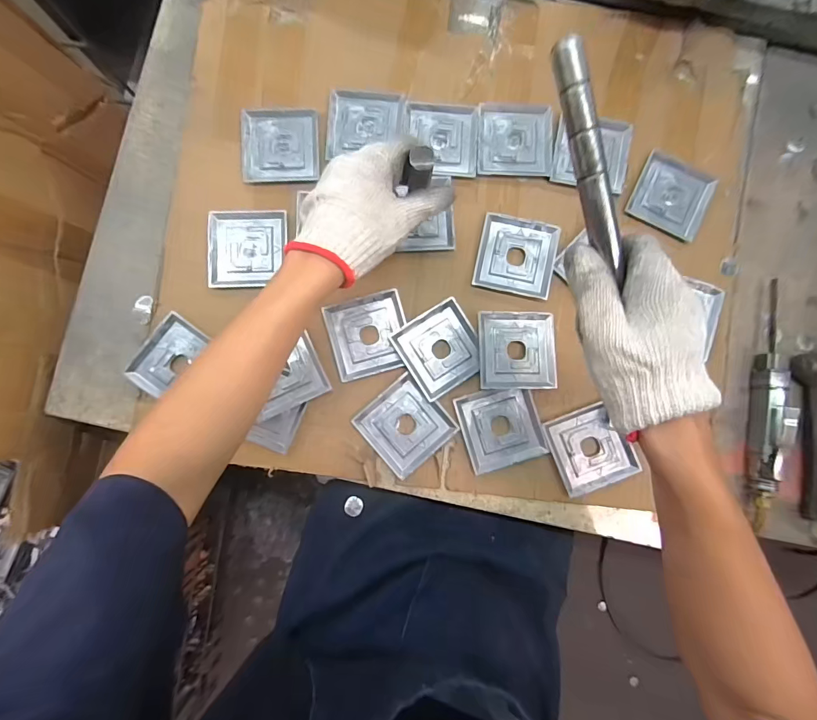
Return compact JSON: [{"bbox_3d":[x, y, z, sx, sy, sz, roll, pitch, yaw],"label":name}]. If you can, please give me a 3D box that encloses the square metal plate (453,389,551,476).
[{"bbox_3d":[0.108,0.077,0.462,0.088,0.009,0.087,-17,87,-4],"label":"square metal plate"}]

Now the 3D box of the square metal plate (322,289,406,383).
[{"bbox_3d":[-0.046,-0.029,0.465,0.090,0.007,0.090,-15,87,-4],"label":"square metal plate"}]

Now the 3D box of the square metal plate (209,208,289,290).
[{"bbox_3d":[-0.188,-0.131,0.467,0.087,0.007,0.090,-2,86,-3],"label":"square metal plate"}]

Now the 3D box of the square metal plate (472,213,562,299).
[{"bbox_3d":[0.128,-0.124,0.474,0.089,0.013,0.090,12,85,-2],"label":"square metal plate"}]

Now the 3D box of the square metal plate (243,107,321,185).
[{"bbox_3d":[-0.153,-0.257,0.478,0.089,0.006,0.088,-3,86,-3],"label":"square metal plate"}]

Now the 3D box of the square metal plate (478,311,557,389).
[{"bbox_3d":[0.126,-0.012,0.464,0.088,0.012,0.090,1,86,-3],"label":"square metal plate"}]

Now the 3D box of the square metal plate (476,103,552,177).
[{"bbox_3d":[0.132,-0.272,0.492,0.089,0.009,0.089,3,85,-3],"label":"square metal plate"}]

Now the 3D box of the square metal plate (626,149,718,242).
[{"bbox_3d":[0.323,-0.202,0.489,0.088,0.011,0.097,28,85,-1],"label":"square metal plate"}]

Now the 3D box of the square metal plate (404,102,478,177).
[{"bbox_3d":[0.040,-0.269,0.488,0.088,0.004,0.090,3,85,-3],"label":"square metal plate"}]

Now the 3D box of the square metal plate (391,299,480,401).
[{"bbox_3d":[0.038,-0.013,0.465,0.088,0.010,0.089,-31,88,-5],"label":"square metal plate"}]

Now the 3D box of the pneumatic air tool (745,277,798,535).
[{"bbox_3d":[0.419,0.046,0.458,0.030,0.047,0.277,11,85,-2],"label":"pneumatic air tool"}]

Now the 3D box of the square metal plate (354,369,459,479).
[{"bbox_3d":[-0.004,0.075,0.459,0.088,0.008,0.089,-42,89,-5],"label":"square metal plate"}]

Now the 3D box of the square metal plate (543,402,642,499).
[{"bbox_3d":[0.209,0.102,0.458,0.087,0.014,0.089,-21,87,-5],"label":"square metal plate"}]

